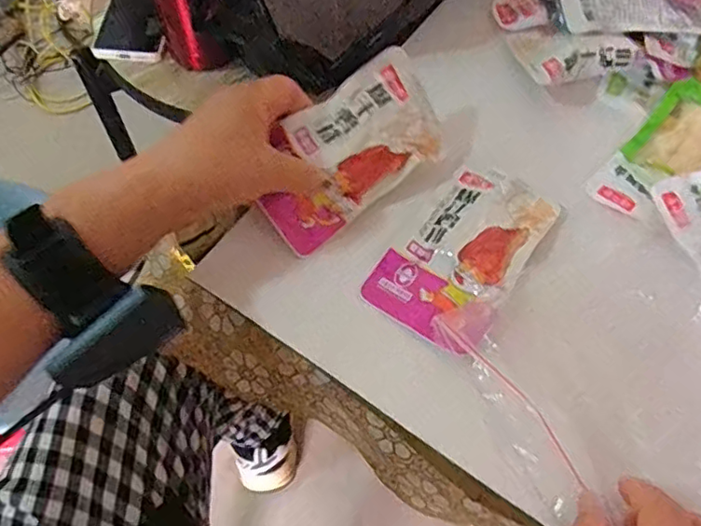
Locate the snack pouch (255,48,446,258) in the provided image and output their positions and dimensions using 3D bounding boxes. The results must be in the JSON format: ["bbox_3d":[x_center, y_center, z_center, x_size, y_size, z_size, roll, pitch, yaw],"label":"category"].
[{"bbox_3d":[0.000,-0.074,0.384,0.137,0.016,0.076,-37,103,-10],"label":"snack pouch"}]

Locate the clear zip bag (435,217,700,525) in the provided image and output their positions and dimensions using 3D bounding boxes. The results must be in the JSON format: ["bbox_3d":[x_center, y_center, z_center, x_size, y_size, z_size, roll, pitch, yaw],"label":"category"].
[{"bbox_3d":[0.183,0.053,0.353,0.216,0.016,0.173,-29,67,-16],"label":"clear zip bag"}]

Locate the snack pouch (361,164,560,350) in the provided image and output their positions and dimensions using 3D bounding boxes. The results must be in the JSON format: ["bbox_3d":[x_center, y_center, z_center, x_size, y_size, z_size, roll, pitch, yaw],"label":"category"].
[{"bbox_3d":[0.075,-0.009,0.382,0.077,0.014,0.131,35,66,15],"label":"snack pouch"}]

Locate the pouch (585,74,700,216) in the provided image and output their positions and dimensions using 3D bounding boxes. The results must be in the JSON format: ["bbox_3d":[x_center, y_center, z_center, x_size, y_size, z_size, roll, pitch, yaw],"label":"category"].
[{"bbox_3d":[0.240,-0.078,0.422,0.142,0.018,0.075,-41,71,-20],"label":"pouch"}]

